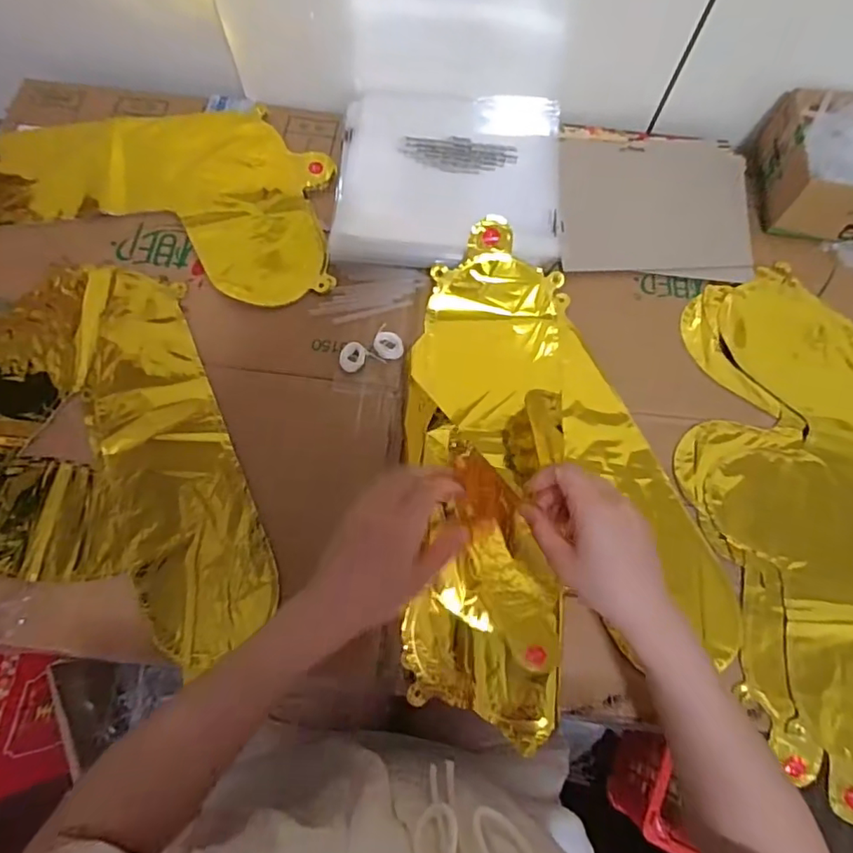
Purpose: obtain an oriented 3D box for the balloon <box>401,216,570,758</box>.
[{"bbox_3d":[0.054,0.032,0.464,0.136,0.048,0.418,2,73,-1],"label":"balloon"}]

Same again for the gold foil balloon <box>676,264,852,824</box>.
[{"bbox_3d":[0.332,0.071,0.473,0.228,0.020,0.430,12,72,2],"label":"gold foil balloon"}]

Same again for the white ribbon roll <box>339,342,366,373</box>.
[{"bbox_3d":[-0.068,-0.063,0.503,0.022,0.009,0.027,14,72,3],"label":"white ribbon roll"}]

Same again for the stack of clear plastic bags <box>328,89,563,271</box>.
[{"bbox_3d":[0.023,-0.257,0.562,0.221,0.024,0.210,4,71,-1],"label":"stack of clear plastic bags"}]

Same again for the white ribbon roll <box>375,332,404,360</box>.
[{"bbox_3d":[-0.035,-0.075,0.507,0.027,0.005,0.026,1,71,-2],"label":"white ribbon roll"}]

